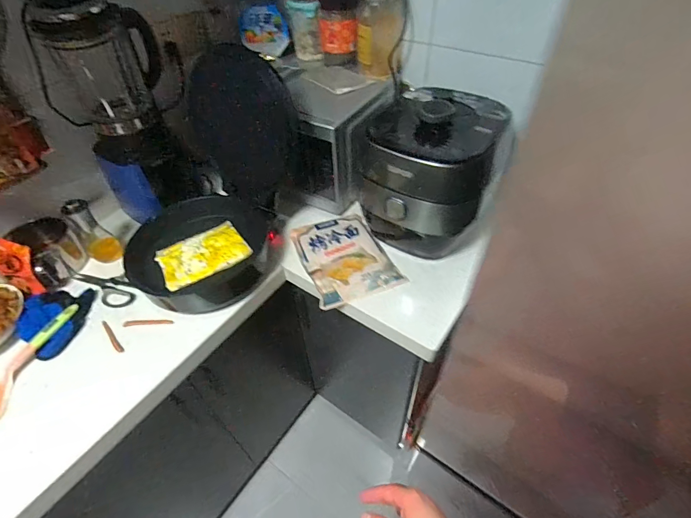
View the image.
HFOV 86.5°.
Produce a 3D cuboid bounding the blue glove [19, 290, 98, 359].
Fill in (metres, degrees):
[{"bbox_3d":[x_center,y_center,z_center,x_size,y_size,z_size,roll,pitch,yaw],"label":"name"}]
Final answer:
[{"bbox_3d":[-0.593,0.119,0.744,0.105,0.054,0.154,-5,46,-1],"label":"blue glove"}]

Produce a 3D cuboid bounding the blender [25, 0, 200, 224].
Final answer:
[{"bbox_3d":[-0.471,-0.305,0.797,0.224,0.450,0.158,-24,49,-18],"label":"blender"}]

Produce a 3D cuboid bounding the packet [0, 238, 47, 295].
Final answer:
[{"bbox_3d":[-0.684,0.012,0.762,0.082,0.131,0.022,-2,26,-4],"label":"packet"}]

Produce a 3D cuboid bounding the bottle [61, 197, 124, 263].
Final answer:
[{"bbox_3d":[-0.577,-0.067,0.838,0.067,0.170,0.068,34,57,31],"label":"bottle"}]

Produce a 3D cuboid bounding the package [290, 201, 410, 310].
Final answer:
[{"bbox_3d":[-0.005,-0.015,0.863,0.194,0.031,0.261,-17,47,-12],"label":"package"}]

